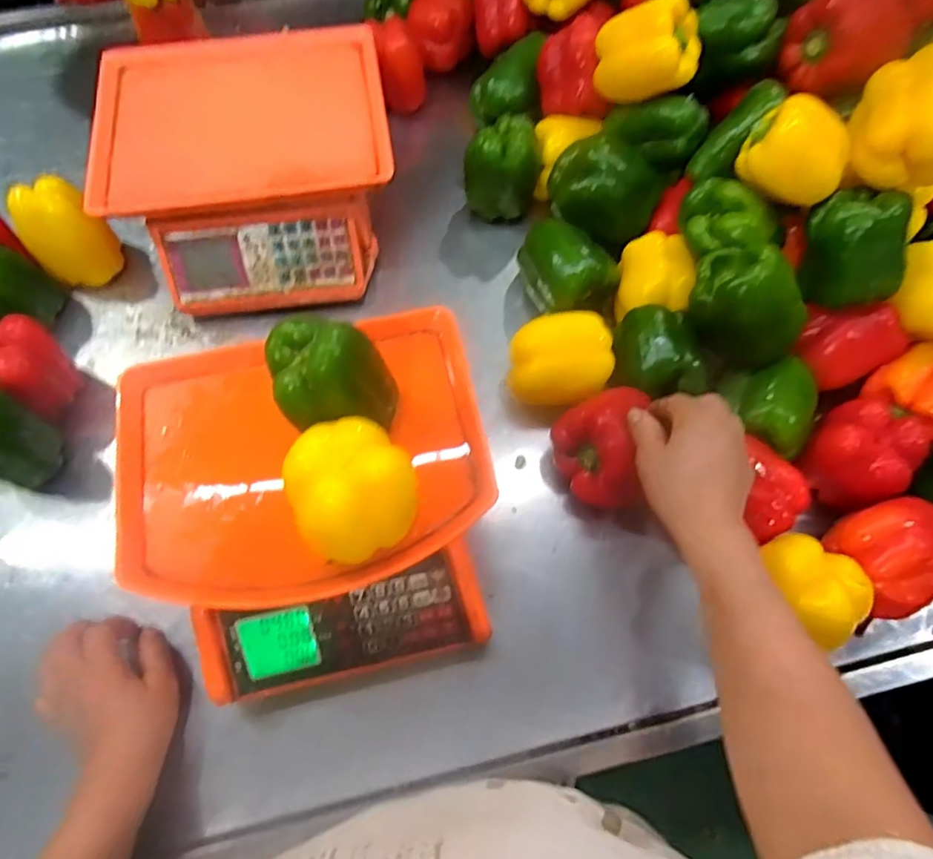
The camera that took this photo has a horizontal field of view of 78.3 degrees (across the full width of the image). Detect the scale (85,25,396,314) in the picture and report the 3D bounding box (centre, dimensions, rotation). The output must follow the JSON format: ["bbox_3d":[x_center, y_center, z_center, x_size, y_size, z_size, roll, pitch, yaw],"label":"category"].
[{"bbox_3d":[-0.231,-0.288,0.650,0.293,0.129,0.290,-10,69,-3],"label":"scale"}]

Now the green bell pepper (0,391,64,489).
[{"bbox_3d":[-0.428,0.008,0.535,0.059,0.114,0.066,24,71,10],"label":"green bell pepper"}]

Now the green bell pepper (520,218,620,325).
[{"bbox_3d":[0.110,-0.166,0.622,0.107,0.083,0.096,6,69,3],"label":"green bell pepper"}]

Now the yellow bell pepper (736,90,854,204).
[{"bbox_3d":[0.298,-0.248,0.527,0.084,0.074,0.066,28,70,12],"label":"yellow bell pepper"}]

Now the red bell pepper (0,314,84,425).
[{"bbox_3d":[-0.442,-0.058,0.580,0.066,0.096,0.079,11,69,5],"label":"red bell pepper"}]

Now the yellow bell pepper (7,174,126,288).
[{"bbox_3d":[-0.444,-0.215,0.637,0.070,0.109,0.081,43,75,15],"label":"yellow bell pepper"}]

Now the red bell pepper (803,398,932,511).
[{"bbox_3d":[0.359,0.024,0.532,0.082,0.077,0.094,35,72,14],"label":"red bell pepper"}]

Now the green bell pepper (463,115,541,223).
[{"bbox_3d":[0.041,-0.304,0.674,0.086,0.097,0.071,-1,68,0],"label":"green bell pepper"}]

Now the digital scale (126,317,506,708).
[{"bbox_3d":[-0.129,0.063,0.487,0.297,0.102,0.277,-12,68,-4],"label":"digital scale"}]

